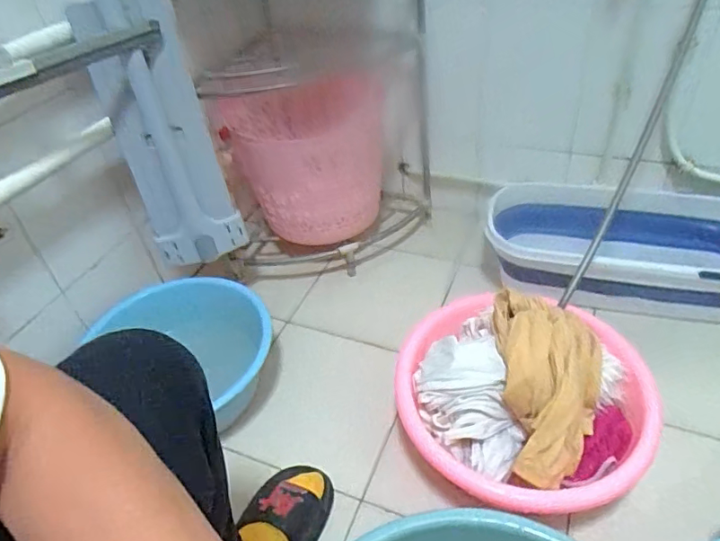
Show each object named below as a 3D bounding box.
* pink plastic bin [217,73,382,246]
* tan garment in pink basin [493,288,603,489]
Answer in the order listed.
[{"bbox_3d":[-0.126,-0.247,1.176,0.359,0.279,0.307,-5,40,2],"label":"pink plastic bin"},{"bbox_3d":[0.279,0.157,0.737,0.156,0.125,0.262,-1,41,6],"label":"tan garment in pink basin"}]

